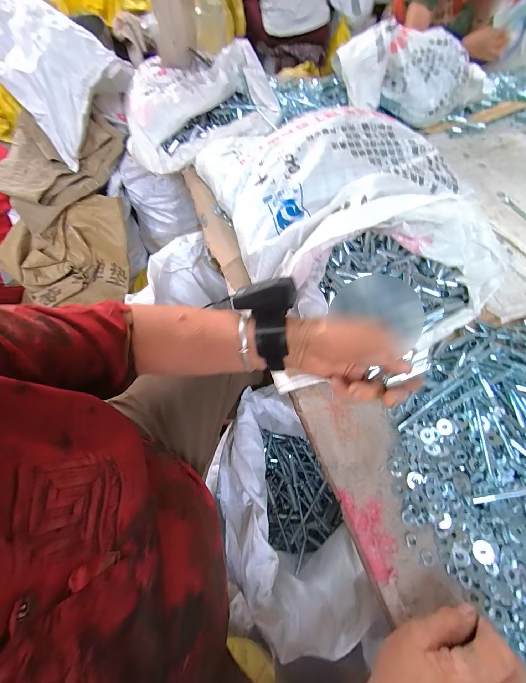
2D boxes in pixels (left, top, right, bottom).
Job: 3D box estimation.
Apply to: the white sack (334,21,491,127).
[{"bbox_3d":[0.431,-0.750,0.793,0.446,0.165,0.182,8,60,0],"label":"white sack"}]

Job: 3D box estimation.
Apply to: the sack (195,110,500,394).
[{"bbox_3d":[0.127,-0.227,0.492,0.369,0.138,0.567,-14,62,-12],"label":"sack"}]

